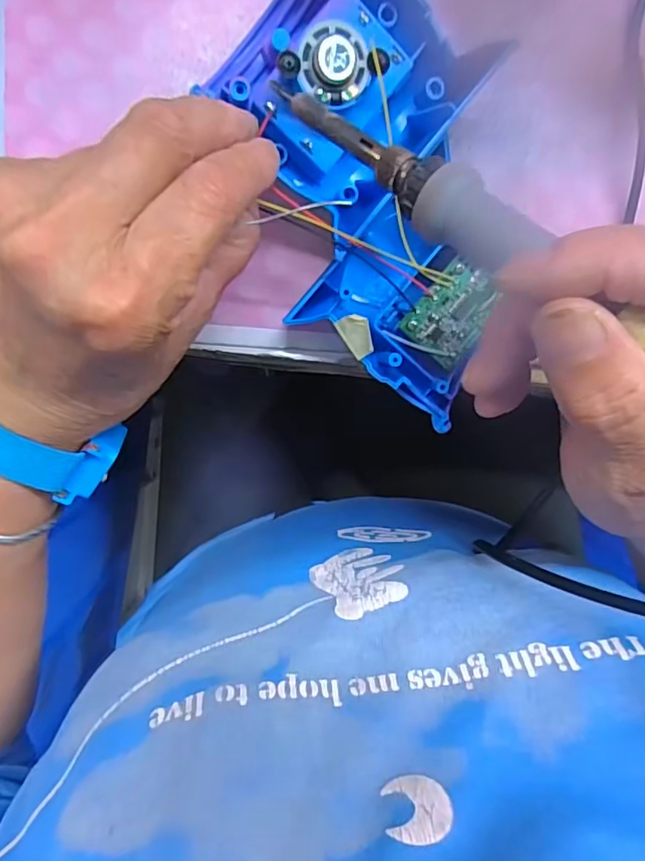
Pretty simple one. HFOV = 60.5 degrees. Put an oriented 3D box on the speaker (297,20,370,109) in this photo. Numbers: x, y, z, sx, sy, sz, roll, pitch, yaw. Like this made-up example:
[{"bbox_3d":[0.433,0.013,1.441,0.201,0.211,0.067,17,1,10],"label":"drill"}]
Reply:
[{"bbox_3d":[0.004,-0.129,0.194,0.025,0.010,0.025,2,98,-4],"label":"speaker"}]

